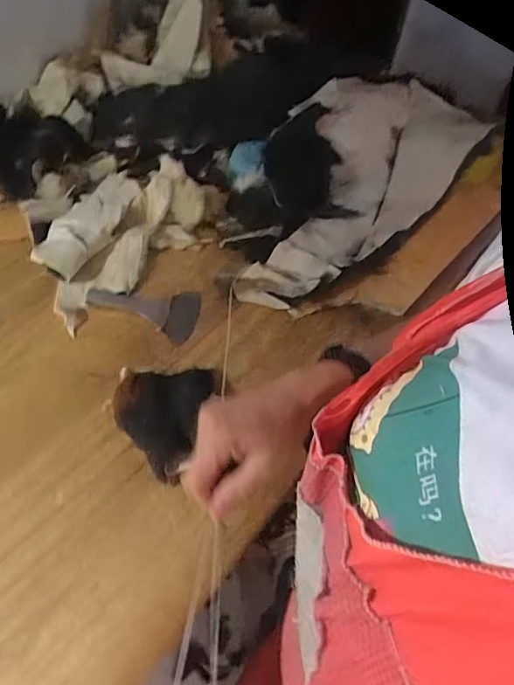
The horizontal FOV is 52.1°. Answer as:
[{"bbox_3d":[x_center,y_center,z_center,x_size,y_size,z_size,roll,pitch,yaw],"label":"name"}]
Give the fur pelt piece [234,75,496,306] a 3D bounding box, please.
[{"bbox_3d":[0.148,-0.269,0.816,0.263,0.068,0.615,32,56,17],"label":"fur pelt piece"}]

